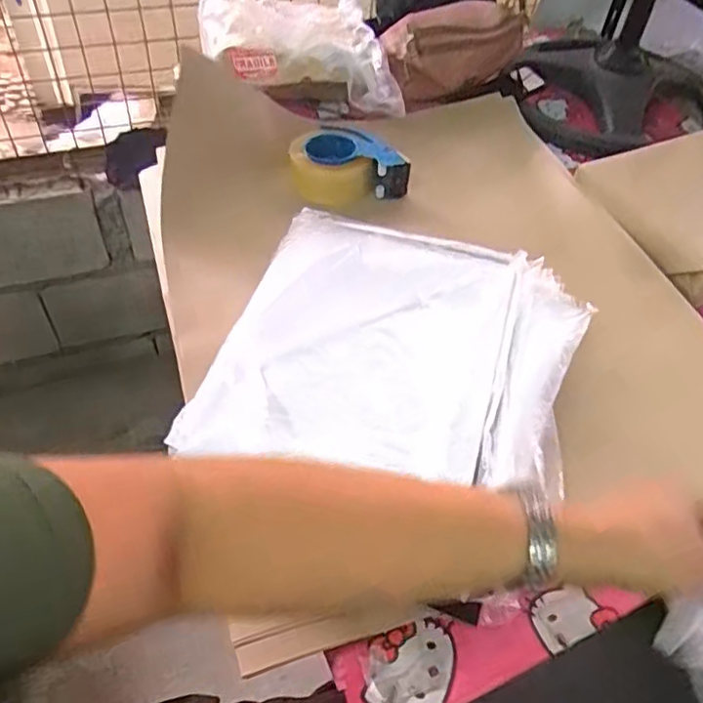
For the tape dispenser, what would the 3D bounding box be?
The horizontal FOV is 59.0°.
[{"bbox_3d":[-0.003,-0.284,0.925,0.168,0.059,0.132,-3,49,-7],"label":"tape dispenser"}]

